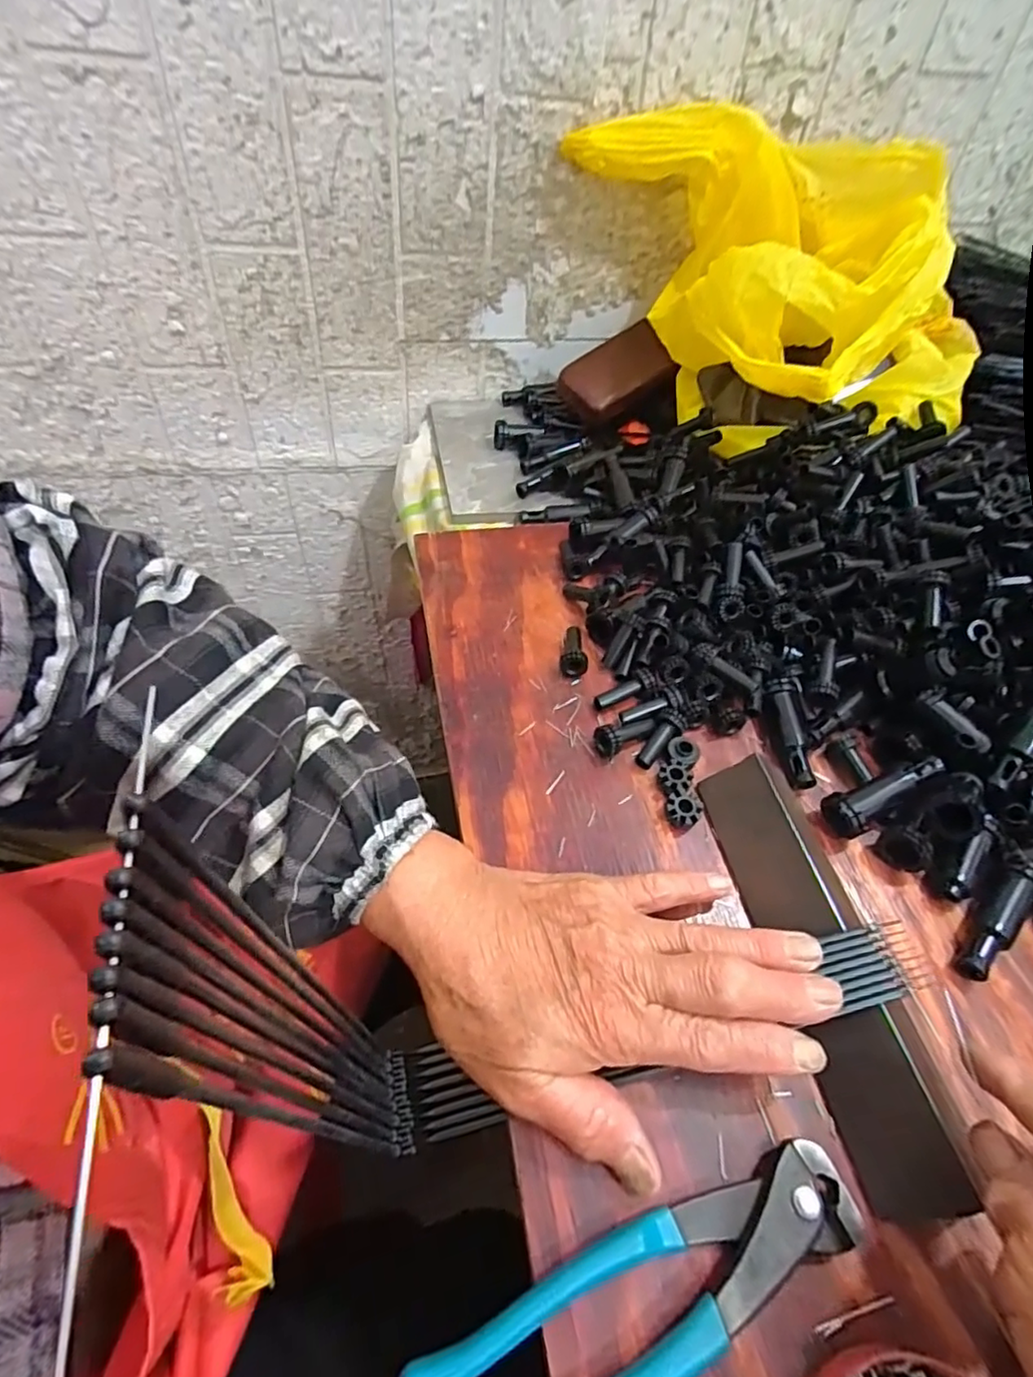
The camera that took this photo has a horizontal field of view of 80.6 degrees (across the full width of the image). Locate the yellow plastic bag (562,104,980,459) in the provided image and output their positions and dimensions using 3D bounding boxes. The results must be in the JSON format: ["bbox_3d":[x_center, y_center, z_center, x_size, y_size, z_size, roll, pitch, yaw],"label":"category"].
[{"bbox_3d":[0.229,-0.314,0.471,0.267,0.172,0.269,-21,55,-22],"label":"yellow plastic bag"}]

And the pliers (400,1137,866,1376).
[{"bbox_3d":[0.045,0.211,0.209,0.161,0.015,0.039,-16,54,-14],"label":"pliers"}]

